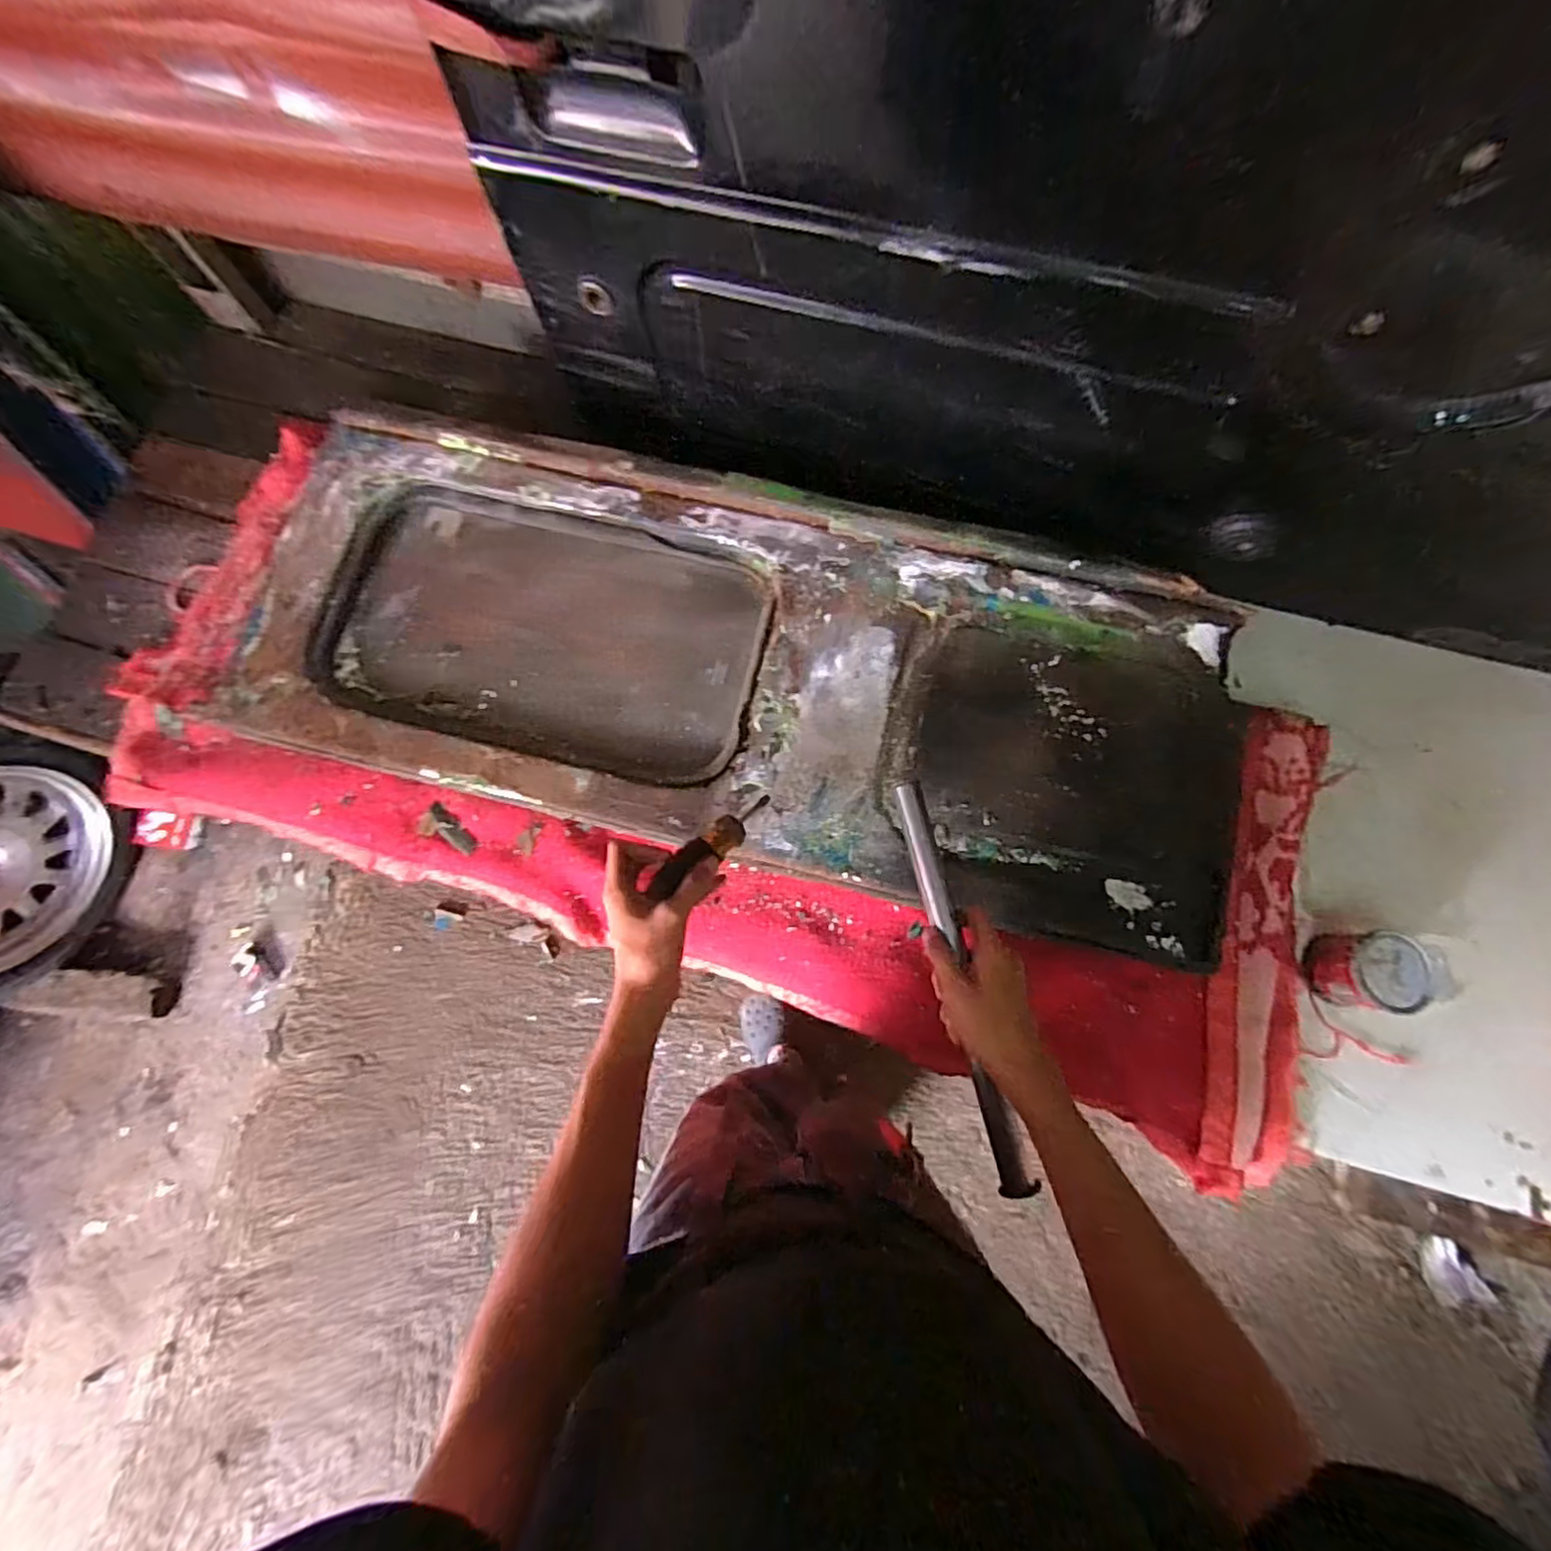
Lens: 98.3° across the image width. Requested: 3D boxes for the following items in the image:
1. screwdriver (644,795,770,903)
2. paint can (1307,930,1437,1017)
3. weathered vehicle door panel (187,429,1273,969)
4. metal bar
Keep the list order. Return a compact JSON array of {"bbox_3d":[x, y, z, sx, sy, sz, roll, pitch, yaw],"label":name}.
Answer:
[{"bbox_3d":[-0.053,0.060,0.576,0.029,0.024,0.150,41,42,10],"label":"screwdriver"},{"bbox_3d":[0.565,0.187,0.637,0.064,0.068,0.068,1,74,-1],"label":"paint can"},{"bbox_3d":[-0.046,-0.110,0.683,1.002,0.049,0.377,14,74,3],"label":"weathered vehicle door panel"},{"bbox_3d":[0.153,0.168,0.554,0.024,0.016,0.334,-12,80,-4],"label":"metal bar"}]

